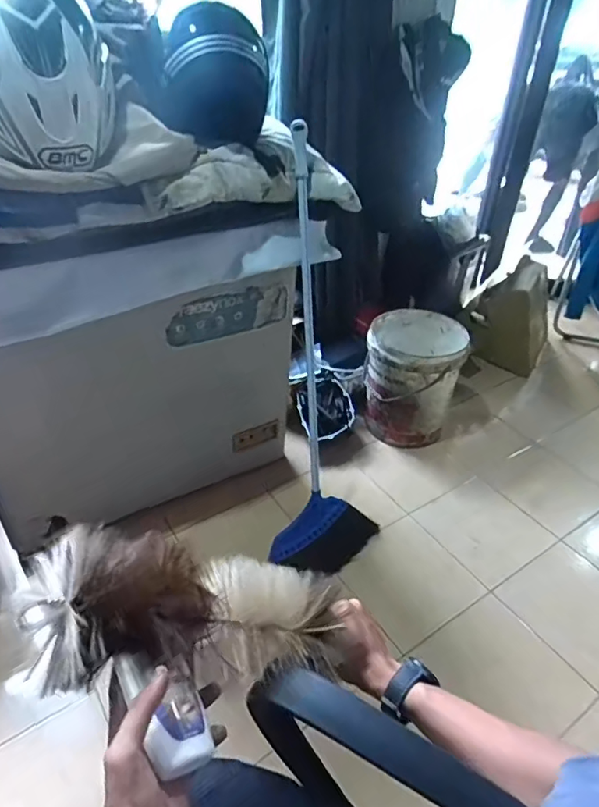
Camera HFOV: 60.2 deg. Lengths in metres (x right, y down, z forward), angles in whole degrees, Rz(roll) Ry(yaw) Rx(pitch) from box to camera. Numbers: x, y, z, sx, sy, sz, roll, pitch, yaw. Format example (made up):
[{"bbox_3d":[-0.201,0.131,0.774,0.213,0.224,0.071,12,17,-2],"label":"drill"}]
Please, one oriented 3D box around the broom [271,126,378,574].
[{"bbox_3d":[0.028,-0.070,1.220,0.323,1.069,0.083,-11,18,-17],"label":"broom"}]

